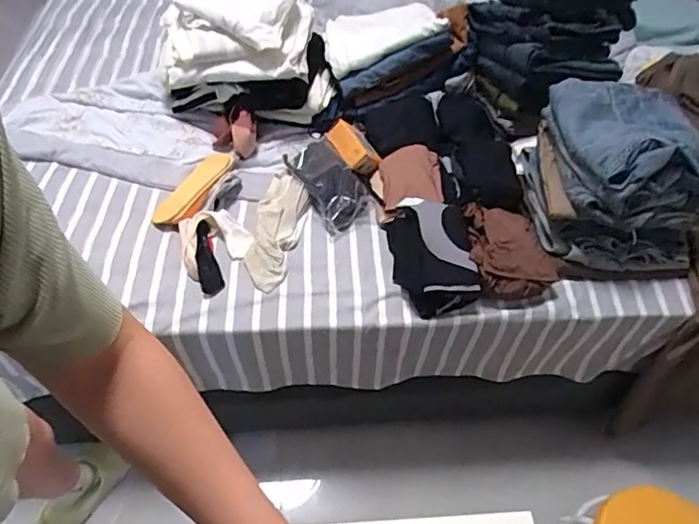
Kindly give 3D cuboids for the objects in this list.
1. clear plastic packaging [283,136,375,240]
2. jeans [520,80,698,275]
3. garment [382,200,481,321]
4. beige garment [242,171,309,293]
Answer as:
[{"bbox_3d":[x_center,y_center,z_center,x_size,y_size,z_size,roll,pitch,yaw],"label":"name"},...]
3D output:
[{"bbox_3d":[-0.040,-0.167,1.049,0.114,0.050,0.228,-22,56,-21],"label":"clear plastic packaging"},{"bbox_3d":[0.494,-0.168,0.944,0.274,0.209,0.281,6,51,0],"label":"jeans"},{"bbox_3d":[0.149,-0.006,0.933,0.128,0.099,0.205,-5,52,-8],"label":"garment"},{"bbox_3d":[-0.141,-0.069,0.976,0.084,0.032,0.273,9,51,3],"label":"beige garment"}]

